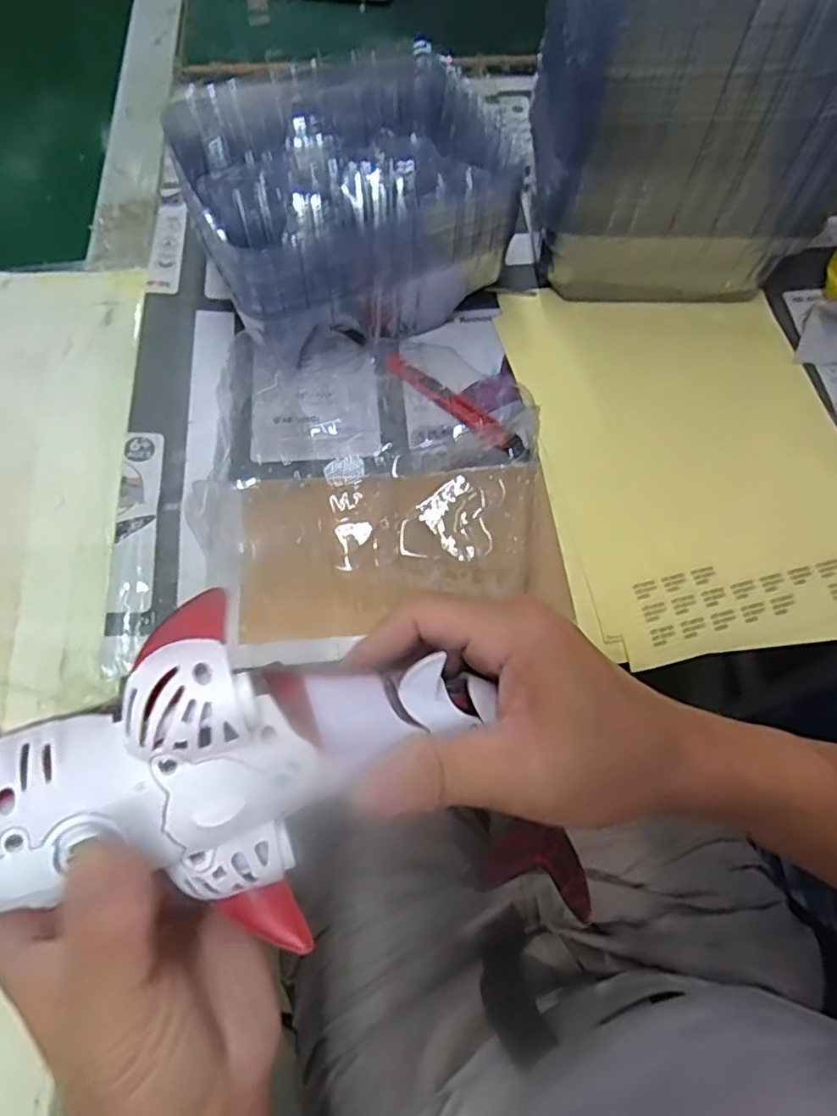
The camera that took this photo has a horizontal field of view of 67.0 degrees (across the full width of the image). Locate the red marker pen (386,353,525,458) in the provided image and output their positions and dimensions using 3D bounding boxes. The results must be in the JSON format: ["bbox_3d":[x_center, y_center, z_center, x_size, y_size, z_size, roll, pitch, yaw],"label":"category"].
[{"bbox_3d":[0.024,-0.112,0.452,0.125,0.008,0.014,42,71,16],"label":"red marker pen"}]

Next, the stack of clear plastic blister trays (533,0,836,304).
[{"bbox_3d":[0.184,-0.319,0.421,0.199,0.241,0.162,1,66,-1],"label":"stack of clear plastic blister trays"}]

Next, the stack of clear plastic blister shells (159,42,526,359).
[{"bbox_3d":[-0.052,-0.253,0.459,0.206,0.105,0.178,-27,69,-13],"label":"stack of clear plastic blister shells"}]

